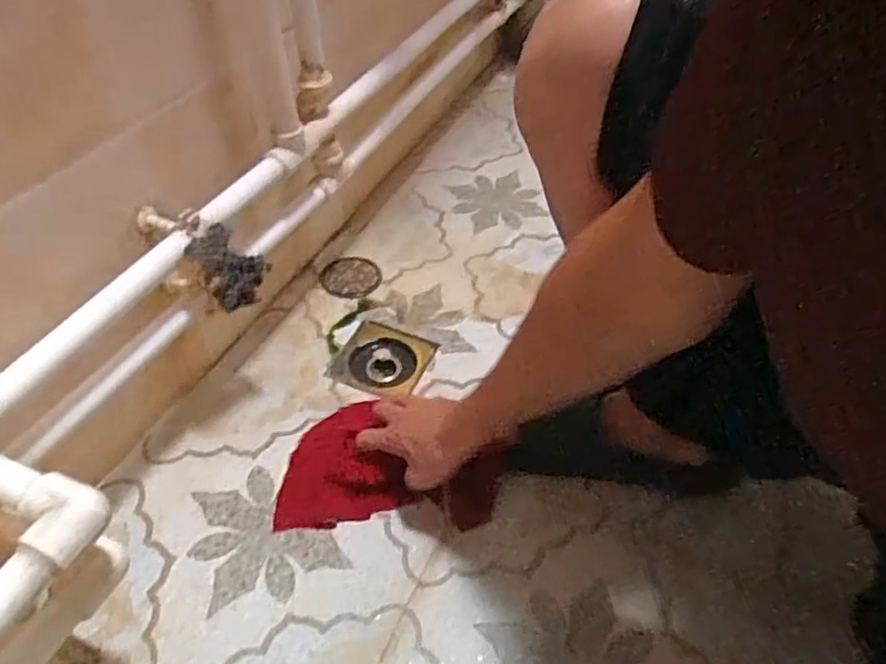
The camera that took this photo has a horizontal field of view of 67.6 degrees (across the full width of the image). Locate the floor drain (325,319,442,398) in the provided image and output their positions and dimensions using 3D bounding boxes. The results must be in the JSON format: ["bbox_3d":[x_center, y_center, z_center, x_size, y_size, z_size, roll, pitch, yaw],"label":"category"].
[{"bbox_3d":[-0.070,0.037,0.780,0.101,0.023,0.102,19,48,17],"label":"floor drain"}]

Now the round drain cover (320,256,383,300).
[{"bbox_3d":[-0.122,-0.073,0.872,0.079,0.009,0.074,-14,47,-14],"label":"round drain cover"}]

